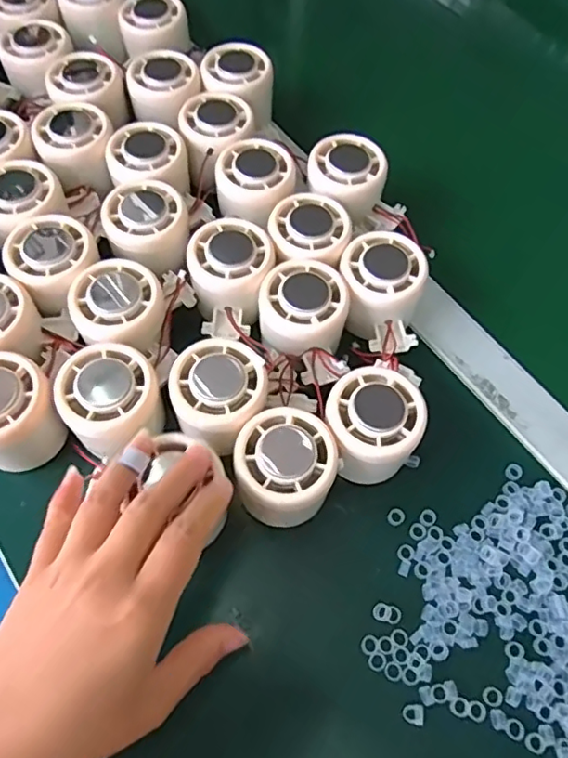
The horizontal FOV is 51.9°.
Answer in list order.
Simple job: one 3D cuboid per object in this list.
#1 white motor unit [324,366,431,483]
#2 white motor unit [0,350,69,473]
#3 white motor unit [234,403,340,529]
[{"bbox_3d":[0.052,0.028,0.349,0.053,0.052,0.056,1,63,-2],"label":"white motor unit"},{"bbox_3d":[-0.158,0.018,0.338,0.052,0.055,0.052,1,63,-2],"label":"white motor unit"},{"bbox_3d":[0.002,0.051,0.334,0.052,0.055,0.056,1,63,-2],"label":"white motor unit"}]

